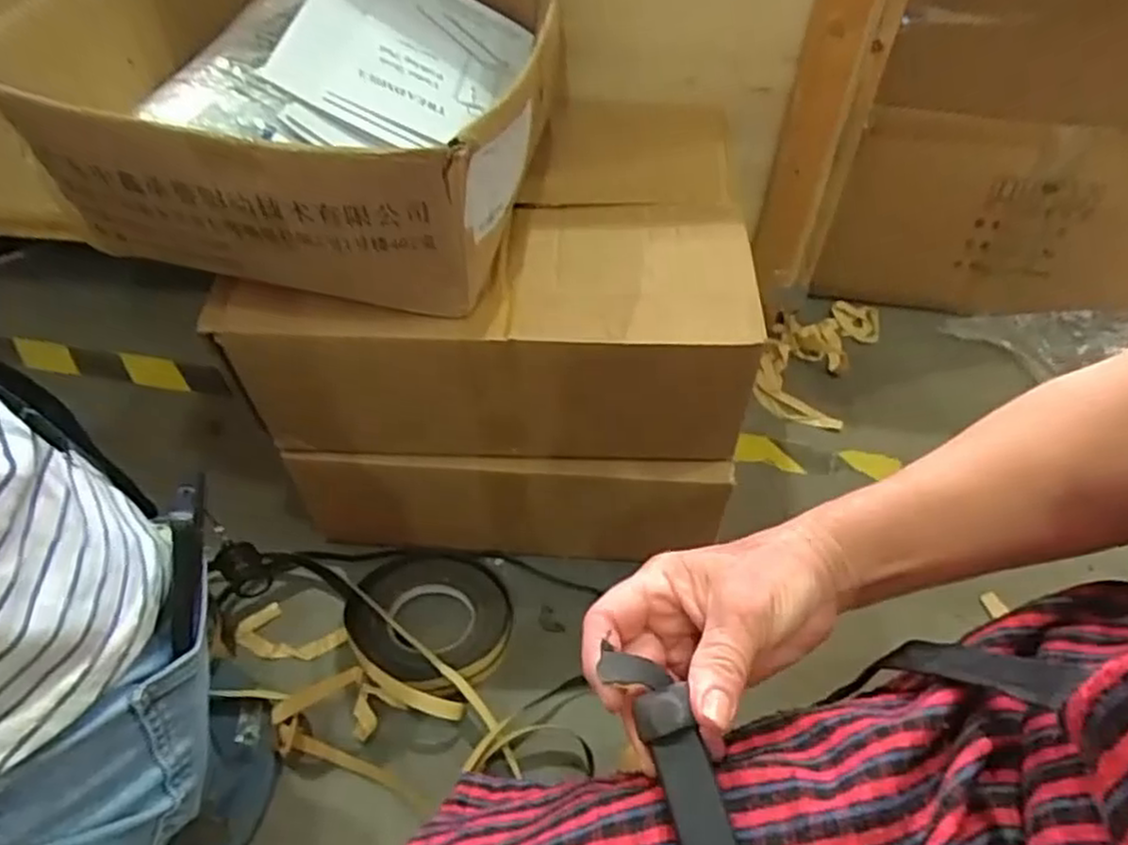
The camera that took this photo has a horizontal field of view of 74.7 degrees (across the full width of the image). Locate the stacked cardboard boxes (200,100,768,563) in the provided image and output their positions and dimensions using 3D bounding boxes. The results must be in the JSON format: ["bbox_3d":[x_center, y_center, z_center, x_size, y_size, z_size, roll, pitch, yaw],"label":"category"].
[{"bbox_3d":[-0.054,-0.093,0.800,0.429,0.329,0.365,2,51,1],"label":"stacked cardboard boxes"}]

